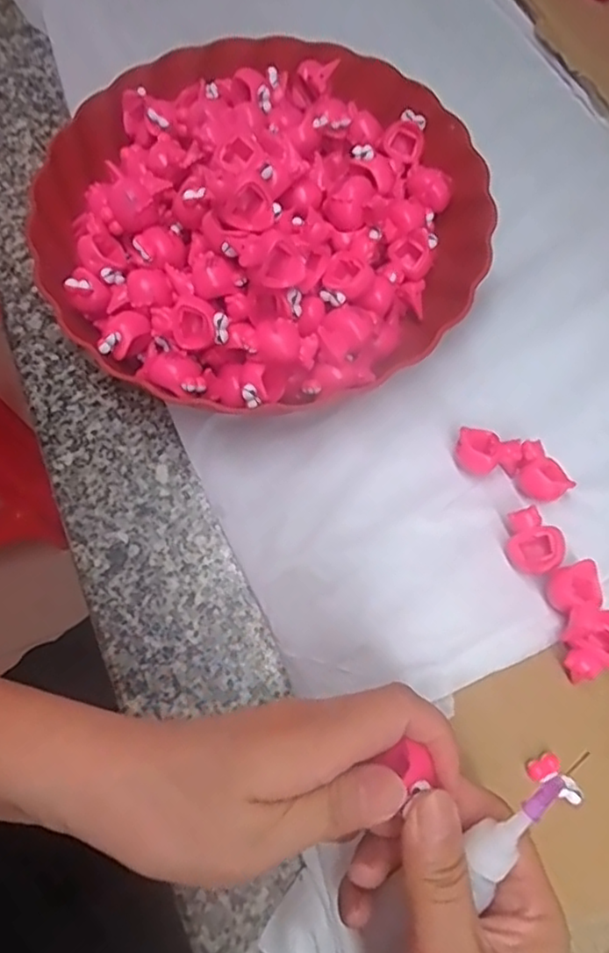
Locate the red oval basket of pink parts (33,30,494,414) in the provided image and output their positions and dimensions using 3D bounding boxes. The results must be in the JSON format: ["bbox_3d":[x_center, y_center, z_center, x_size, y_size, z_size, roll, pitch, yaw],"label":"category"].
[{"bbox_3d":[-0.025,-0.150,0.350,0.243,0.089,0.234,-36,75,-12],"label":"red oval basket of pink parts"}]

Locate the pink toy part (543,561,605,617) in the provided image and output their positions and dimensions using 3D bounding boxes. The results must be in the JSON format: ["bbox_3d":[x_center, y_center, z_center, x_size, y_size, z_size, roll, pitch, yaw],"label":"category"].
[{"bbox_3d":[0.126,0.054,0.304,0.026,0.018,0.020,-13,71,-3],"label":"pink toy part"}]

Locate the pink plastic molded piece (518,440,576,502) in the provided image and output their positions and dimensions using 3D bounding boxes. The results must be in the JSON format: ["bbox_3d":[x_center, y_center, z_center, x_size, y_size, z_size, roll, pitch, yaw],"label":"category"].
[{"bbox_3d":[0.118,-0.001,0.326,0.023,0.017,0.030,-31,73,-9],"label":"pink plastic molded piece"}]

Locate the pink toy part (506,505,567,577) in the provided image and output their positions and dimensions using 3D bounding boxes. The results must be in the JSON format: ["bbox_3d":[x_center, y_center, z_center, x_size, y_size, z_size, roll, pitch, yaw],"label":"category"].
[{"bbox_3d":[0.110,0.033,0.313,0.030,0.017,0.025,43,77,14],"label":"pink toy part"}]

